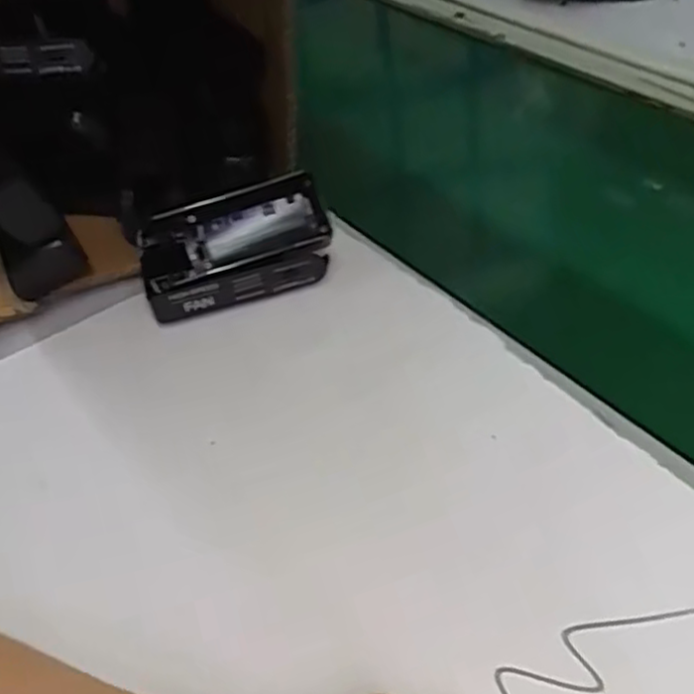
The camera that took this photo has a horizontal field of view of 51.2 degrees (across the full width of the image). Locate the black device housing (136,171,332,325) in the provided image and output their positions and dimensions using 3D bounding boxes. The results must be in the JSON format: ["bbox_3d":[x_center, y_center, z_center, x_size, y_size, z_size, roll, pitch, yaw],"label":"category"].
[{"bbox_3d":[-0.068,-0.061,0.440,0.112,0.057,0.048,-12,45,-8],"label":"black device housing"}]

